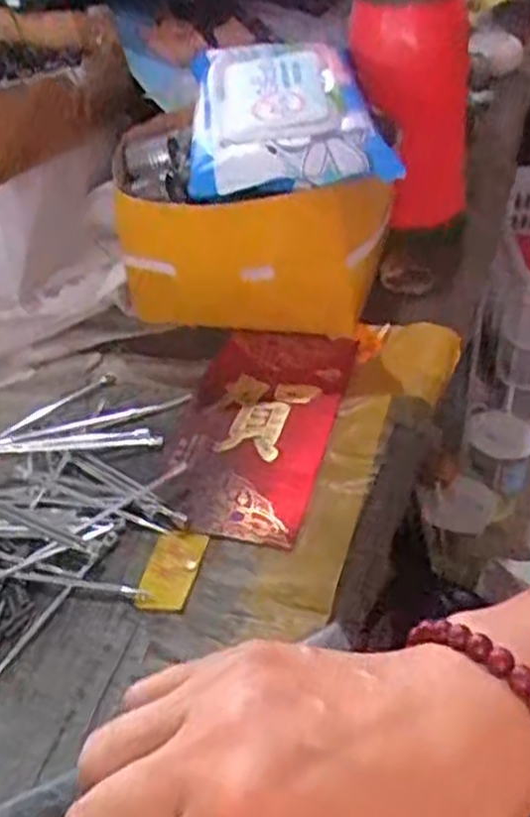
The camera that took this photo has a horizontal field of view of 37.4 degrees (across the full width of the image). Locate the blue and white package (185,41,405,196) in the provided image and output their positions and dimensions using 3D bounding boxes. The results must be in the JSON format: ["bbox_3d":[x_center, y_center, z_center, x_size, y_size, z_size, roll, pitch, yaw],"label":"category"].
[{"bbox_3d":[0.012,-0.170,0.447,0.107,0.034,0.140,-3,41,3],"label":"blue and white package"}]

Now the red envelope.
[{"bbox_3d":[-0.004,0.005,0.431,0.081,0.007,0.159,7,43,14],"label":"red envelope"}]

